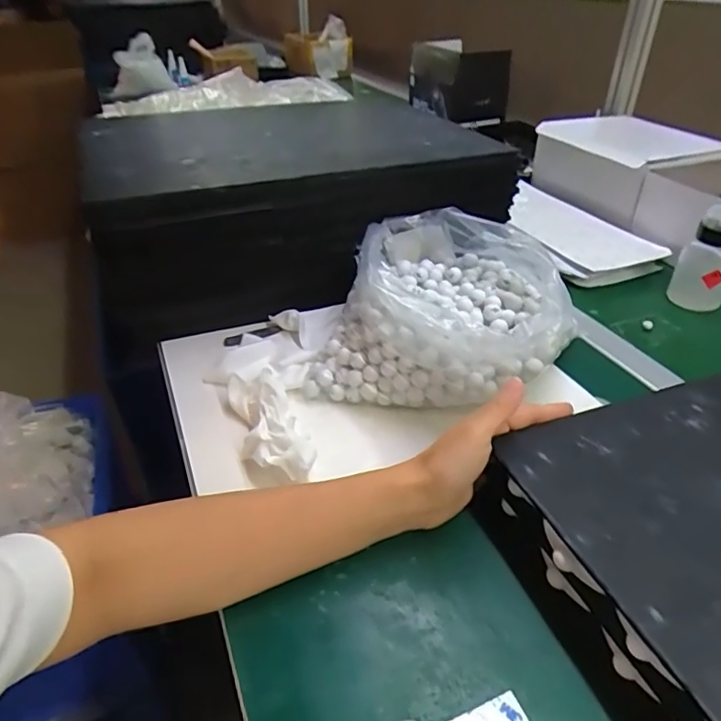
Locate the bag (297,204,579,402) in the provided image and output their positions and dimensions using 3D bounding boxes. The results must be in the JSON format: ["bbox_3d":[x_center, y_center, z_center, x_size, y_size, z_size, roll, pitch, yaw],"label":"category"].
[{"bbox_3d":[0.082,-0.056,0.554,0.213,0.114,0.218,10,37,14],"label":"bag"}]

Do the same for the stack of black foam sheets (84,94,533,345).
[{"bbox_3d":[-0.080,-0.207,0.697,0.459,0.160,0.296,-13,38,-16],"label":"stack of black foam sheets"}]

